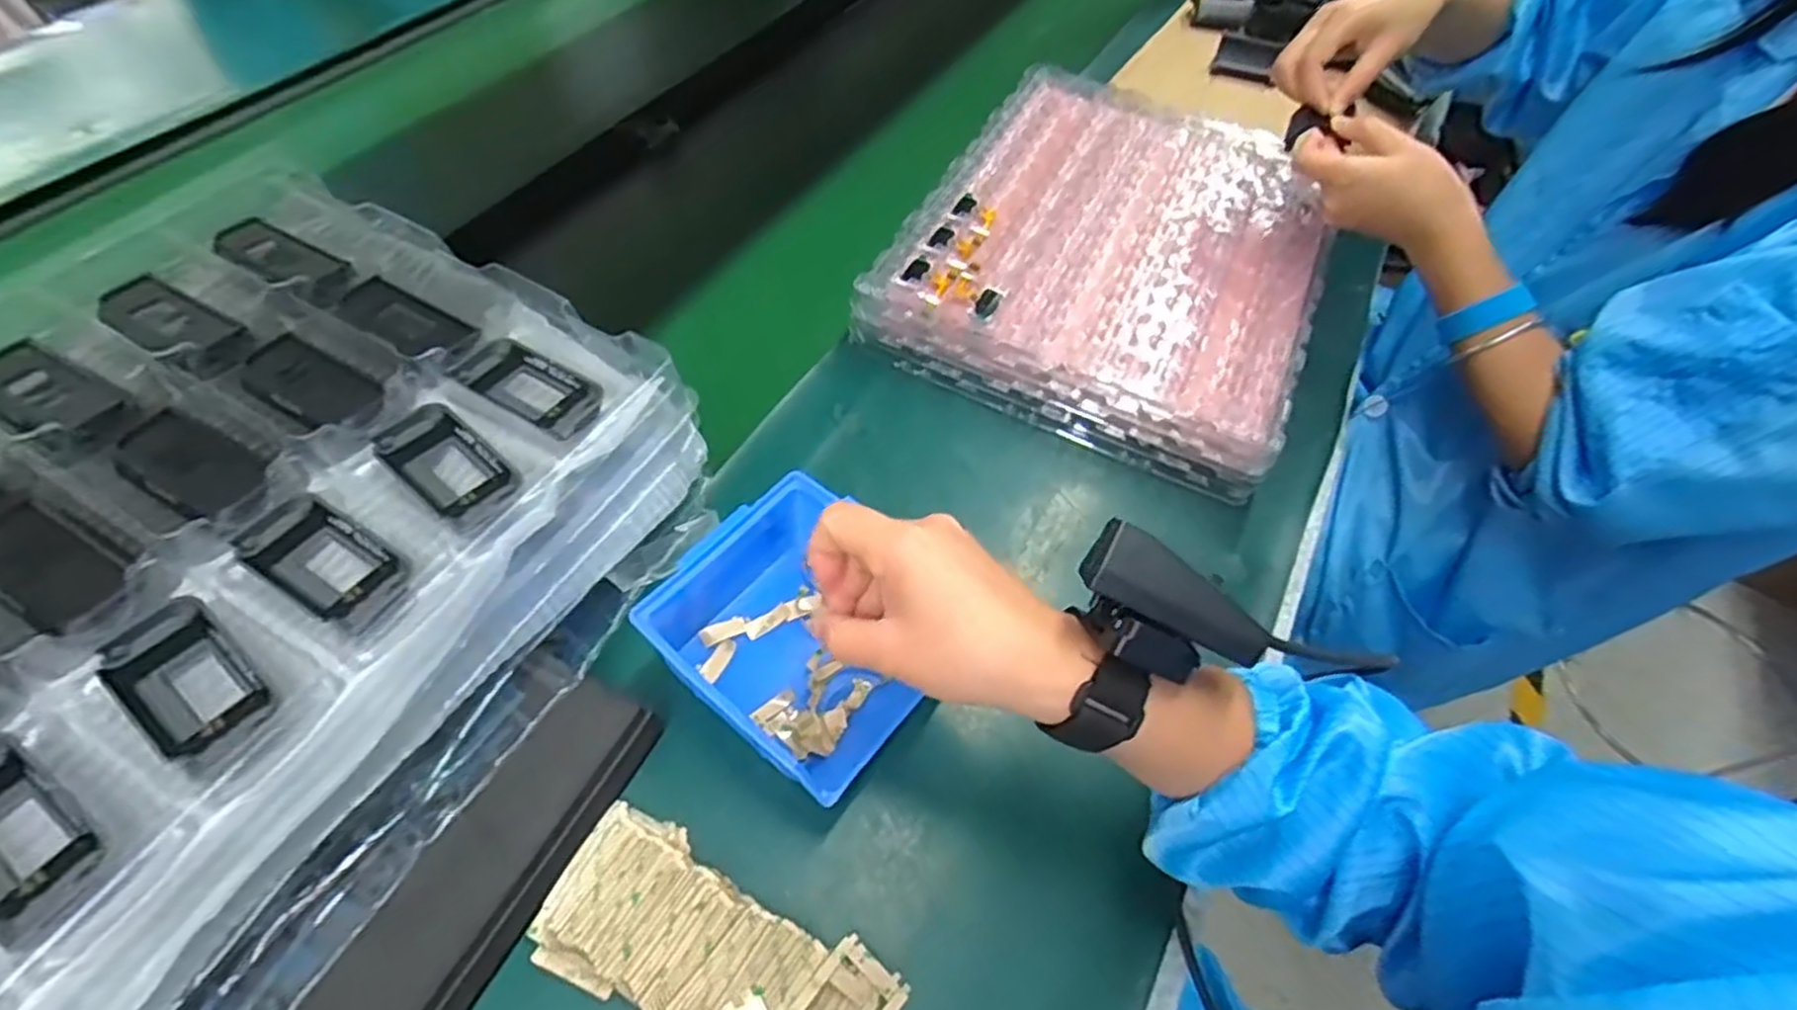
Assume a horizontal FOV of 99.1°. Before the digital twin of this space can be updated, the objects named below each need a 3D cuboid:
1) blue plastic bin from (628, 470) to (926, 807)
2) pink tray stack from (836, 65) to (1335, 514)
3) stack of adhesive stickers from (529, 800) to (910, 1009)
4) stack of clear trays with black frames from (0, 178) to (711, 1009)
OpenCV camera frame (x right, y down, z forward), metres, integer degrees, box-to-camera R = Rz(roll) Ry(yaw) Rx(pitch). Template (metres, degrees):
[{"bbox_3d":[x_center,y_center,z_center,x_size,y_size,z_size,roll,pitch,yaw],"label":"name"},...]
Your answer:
[{"bbox_3d":[-0.050,0.069,0.407,0.136,0.065,0.119,34,60,20],"label":"blue plastic bin"},{"bbox_3d":[0.180,-0.206,0.625,0.301,0.063,0.376,23,57,14],"label":"pink tray stack"},{"bbox_3d":[-0.082,0.200,0.345,0.161,0.021,0.069,21,57,12],"label":"stack of adhesive stickers"},{"bbox_3d":[-0.349,0.073,0.323,0.302,0.096,0.509,25,58,14],"label":"stack of clear trays with black frames"}]

